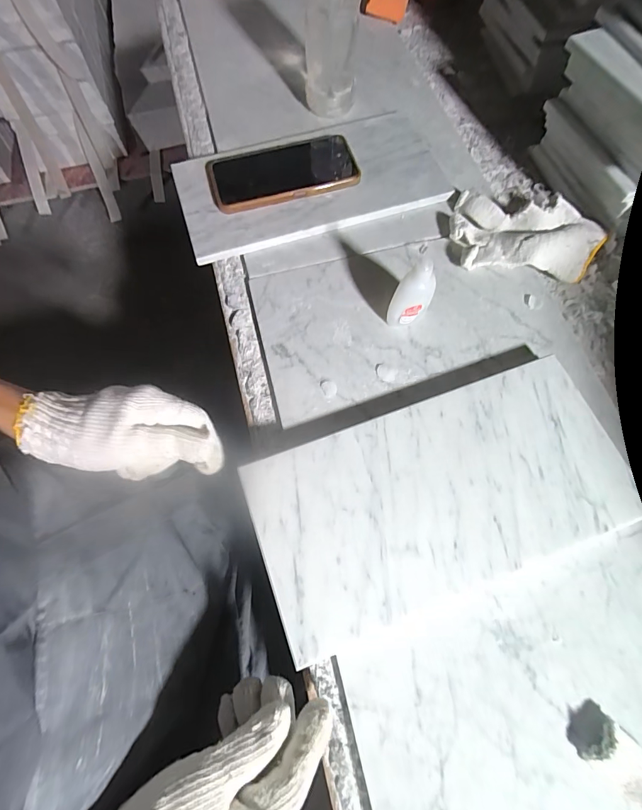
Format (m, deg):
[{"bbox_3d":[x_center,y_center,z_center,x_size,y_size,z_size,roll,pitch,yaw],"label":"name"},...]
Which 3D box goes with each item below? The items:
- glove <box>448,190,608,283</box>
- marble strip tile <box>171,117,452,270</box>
[{"bbox_3d":[0.222,-0.188,0.410,0.156,0.033,0.092,5,68,1],"label":"glove"},{"bbox_3d":[-0.013,-0.266,0.443,0.302,0.016,0.159,-15,69,-7],"label":"marble strip tile"}]

